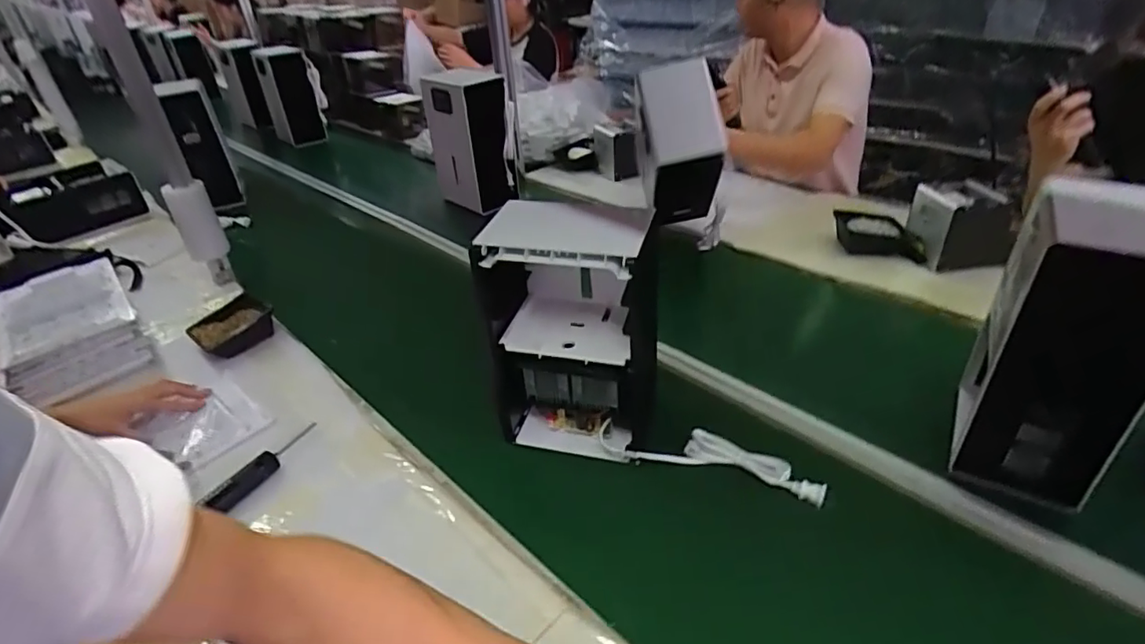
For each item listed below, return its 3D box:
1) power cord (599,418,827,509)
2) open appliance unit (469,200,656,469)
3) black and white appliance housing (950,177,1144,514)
[{"bbox_3d":[0.194,0.197,0.842,0.312,0.039,0.071,9,37,20],"label":"power cord"},{"bbox_3d":[0.006,0.017,0.842,0.225,0.366,0.169,7,36,18],"label":"open appliance unit"},{"bbox_3d":[0.604,0.032,0.721,0.142,0.344,0.187,16,40,28],"label":"black and white appliance housing"}]

